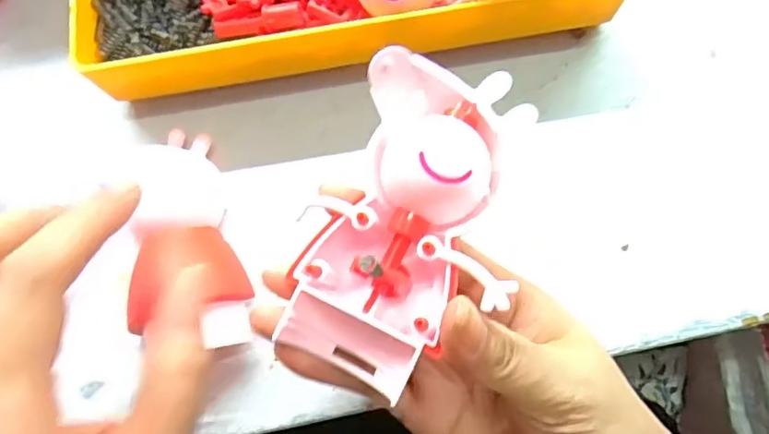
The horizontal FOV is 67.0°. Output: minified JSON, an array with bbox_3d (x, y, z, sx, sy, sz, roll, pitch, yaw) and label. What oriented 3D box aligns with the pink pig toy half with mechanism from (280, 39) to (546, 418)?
[{"bbox_3d":[0.010,0.003,0.186,0.060,0.026,0.104,22,89,7],"label":"pink pig toy half with mechanism"}]

